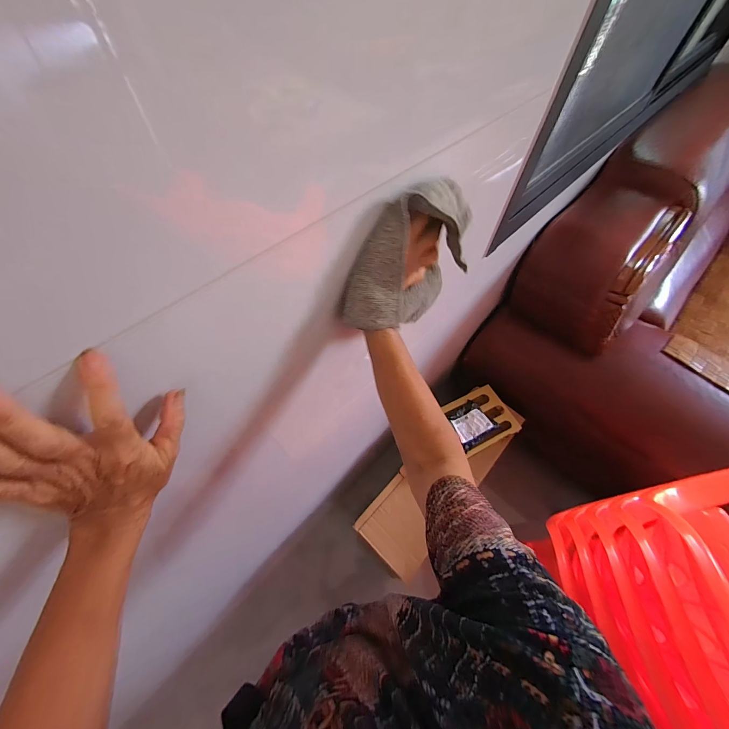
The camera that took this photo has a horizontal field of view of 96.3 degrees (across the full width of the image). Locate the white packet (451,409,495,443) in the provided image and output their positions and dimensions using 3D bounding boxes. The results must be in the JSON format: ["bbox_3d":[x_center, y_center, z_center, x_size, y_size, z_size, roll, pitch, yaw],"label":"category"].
[{"bbox_3d":[0.329,0.185,1.001,0.110,0.019,0.075,-24,63,-14],"label":"white packet"}]

